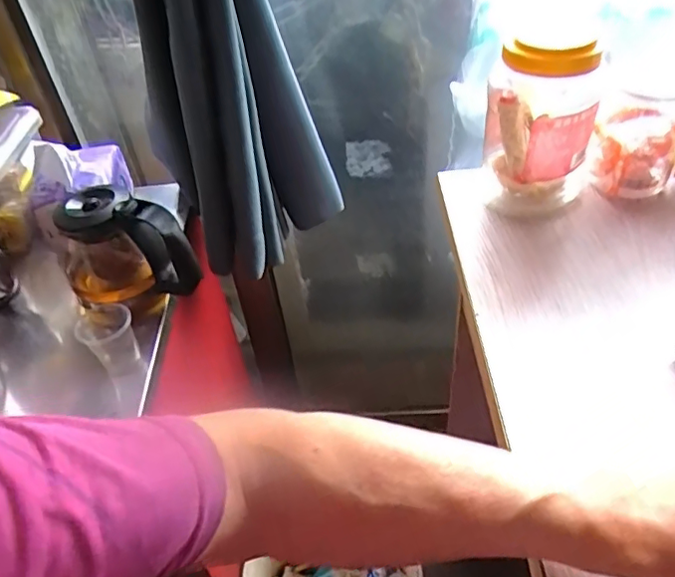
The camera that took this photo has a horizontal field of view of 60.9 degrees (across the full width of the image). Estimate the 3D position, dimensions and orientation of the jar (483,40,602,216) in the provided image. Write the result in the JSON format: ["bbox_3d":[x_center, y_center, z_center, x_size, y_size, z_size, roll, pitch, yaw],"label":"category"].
[{"bbox_3d":[0.193,-0.156,0.542,0.097,0.157,0.083,14,46,21],"label":"jar"}]

